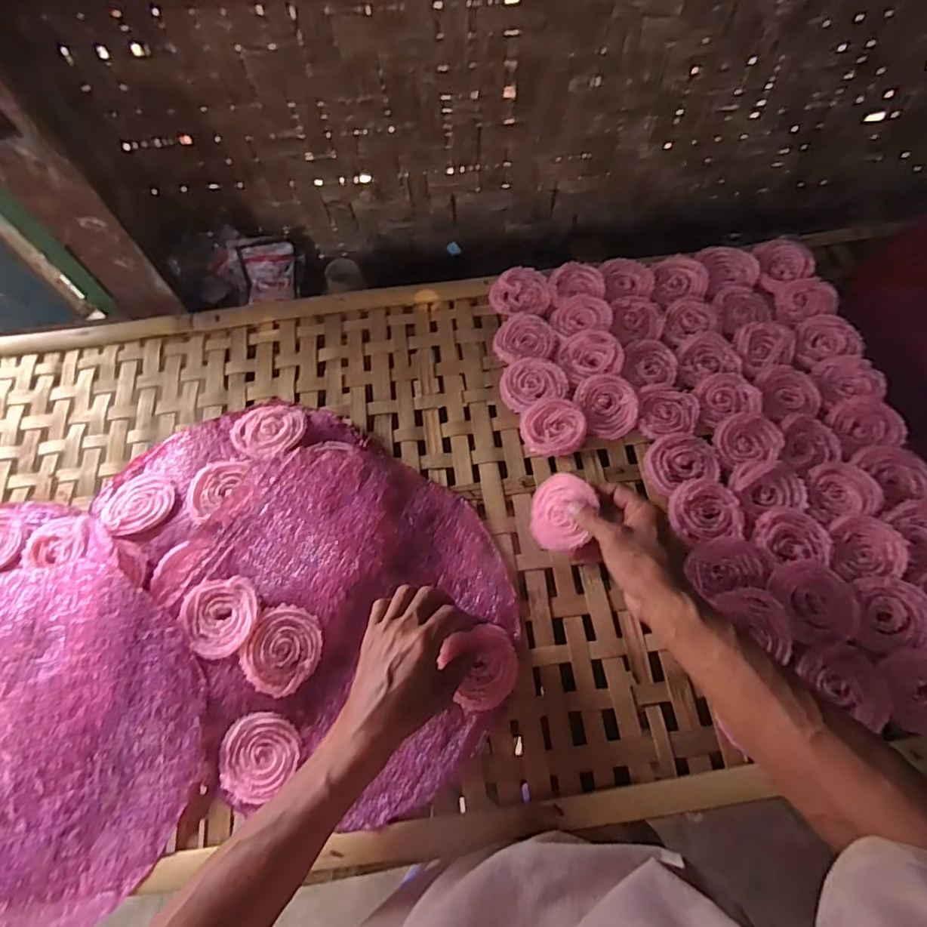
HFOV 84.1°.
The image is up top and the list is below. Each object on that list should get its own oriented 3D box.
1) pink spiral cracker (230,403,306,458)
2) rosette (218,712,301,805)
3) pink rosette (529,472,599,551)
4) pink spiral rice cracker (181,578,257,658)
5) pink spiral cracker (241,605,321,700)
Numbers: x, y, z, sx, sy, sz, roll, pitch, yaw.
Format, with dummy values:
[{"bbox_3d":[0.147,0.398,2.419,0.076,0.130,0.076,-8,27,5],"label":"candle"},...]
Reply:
[{"bbox_3d":[-0.224,-0.039,0.597,0.083,0.015,0.078,30,60,22],"label":"pink spiral cracker"},{"bbox_3d":[-0.189,0.268,0.474,0.067,0.011,0.069,-1,66,2],"label":"rosette"},{"bbox_3d":[0.098,0.048,0.510,0.065,0.015,0.074,-1,82,37],"label":"pink rosette"},{"bbox_3d":[-0.236,0.148,0.503,0.069,0.007,0.076,-34,69,-11],"label":"pink spiral rice cracker"},{"bbox_3d":[-0.173,0.179,0.493,0.067,0.006,0.078,25,69,-3],"label":"pink spiral cracker"}]

